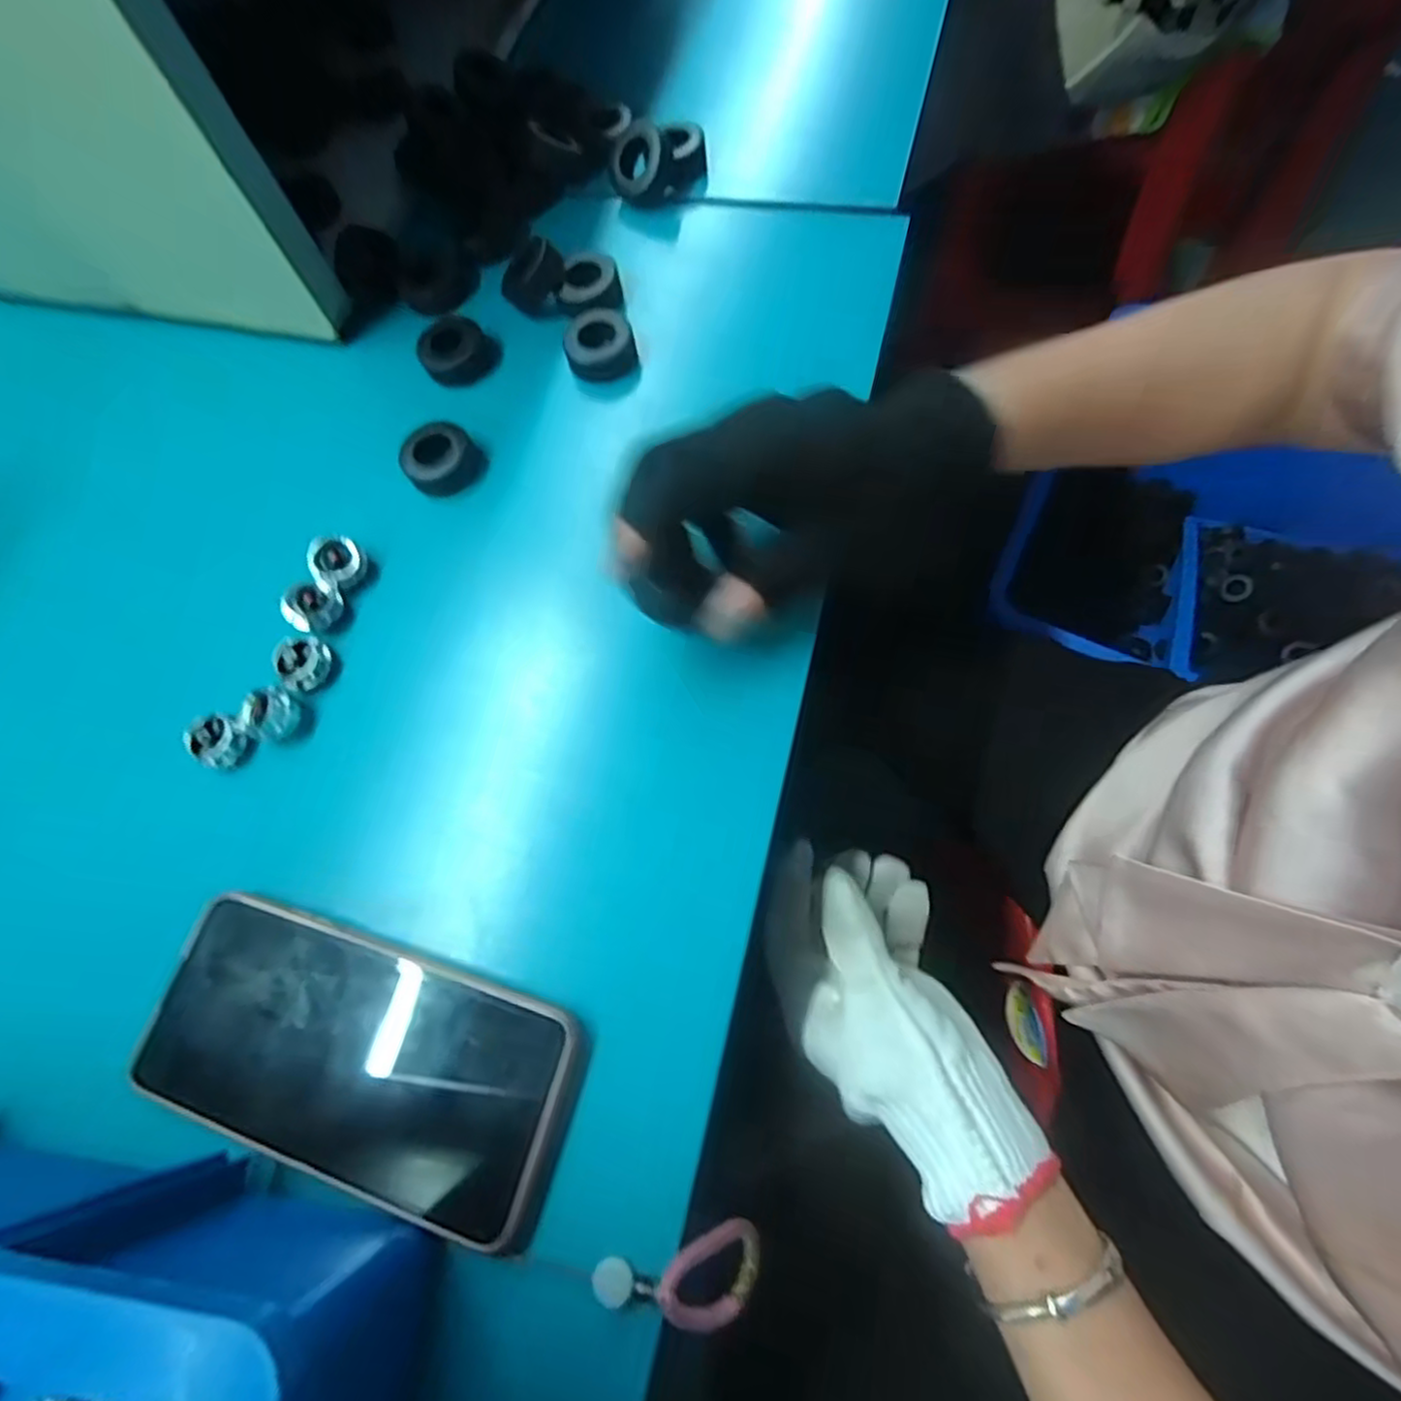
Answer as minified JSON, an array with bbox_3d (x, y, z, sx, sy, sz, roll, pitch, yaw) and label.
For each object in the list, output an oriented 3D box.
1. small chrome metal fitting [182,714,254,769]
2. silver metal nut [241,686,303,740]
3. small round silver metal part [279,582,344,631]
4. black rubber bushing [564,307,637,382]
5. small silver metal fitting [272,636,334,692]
[{"bbox_3d":[-0.225,0.019,0.308,0.024,0.014,0.023,-1,74,3],"label":"small chrome metal fitting"},{"bbox_3d":[-0.199,0.007,0.308,0.020,0.016,0.023,16,76,8],"label":"silver metal nut"},{"bbox_3d":[-0.190,-0.045,0.325,0.025,0.017,0.021,-14,74,0],"label":"small round silver metal part"},{"bbox_3d":[-0.054,-0.190,0.355,0.036,0.020,0.032,-11,74,1],"label":"black rubber bushing"},{"bbox_3d":[-0.191,-0.018,0.317,0.024,0.014,0.024,-1,74,3],"label":"small silver metal fitting"}]

